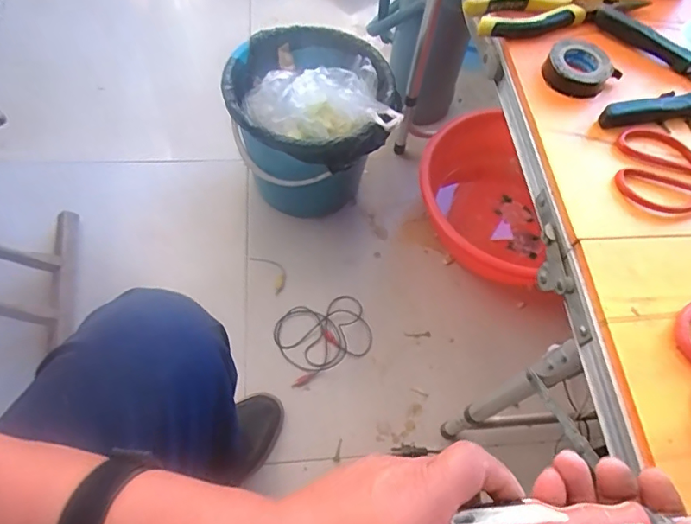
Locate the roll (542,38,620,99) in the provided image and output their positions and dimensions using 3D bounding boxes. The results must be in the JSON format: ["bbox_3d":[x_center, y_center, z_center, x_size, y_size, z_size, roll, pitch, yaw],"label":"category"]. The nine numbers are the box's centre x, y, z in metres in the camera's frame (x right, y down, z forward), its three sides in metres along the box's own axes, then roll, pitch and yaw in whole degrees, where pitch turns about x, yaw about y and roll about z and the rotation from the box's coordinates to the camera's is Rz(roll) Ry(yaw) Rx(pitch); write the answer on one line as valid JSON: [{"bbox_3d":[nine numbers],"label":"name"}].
[{"bbox_3d":[0.204,-0.167,0.442,0.060,0.024,0.047,-19,64,-14],"label":"roll"}]

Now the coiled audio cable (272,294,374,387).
[{"bbox_3d":[-0.038,0.125,0.883,0.159,0.014,0.125,-23,65,-16],"label":"coiled audio cable"}]

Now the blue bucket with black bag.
[{"bbox_3d":[-0.058,-0.225,0.933,0.273,0.273,0.251,-2,61,-5],"label":"blue bucket with black bag"}]

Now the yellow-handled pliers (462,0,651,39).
[{"bbox_3d":[0.199,-0.231,0.476,0.172,0.029,0.041,-8,62,-8],"label":"yellow-handled pliers"}]

